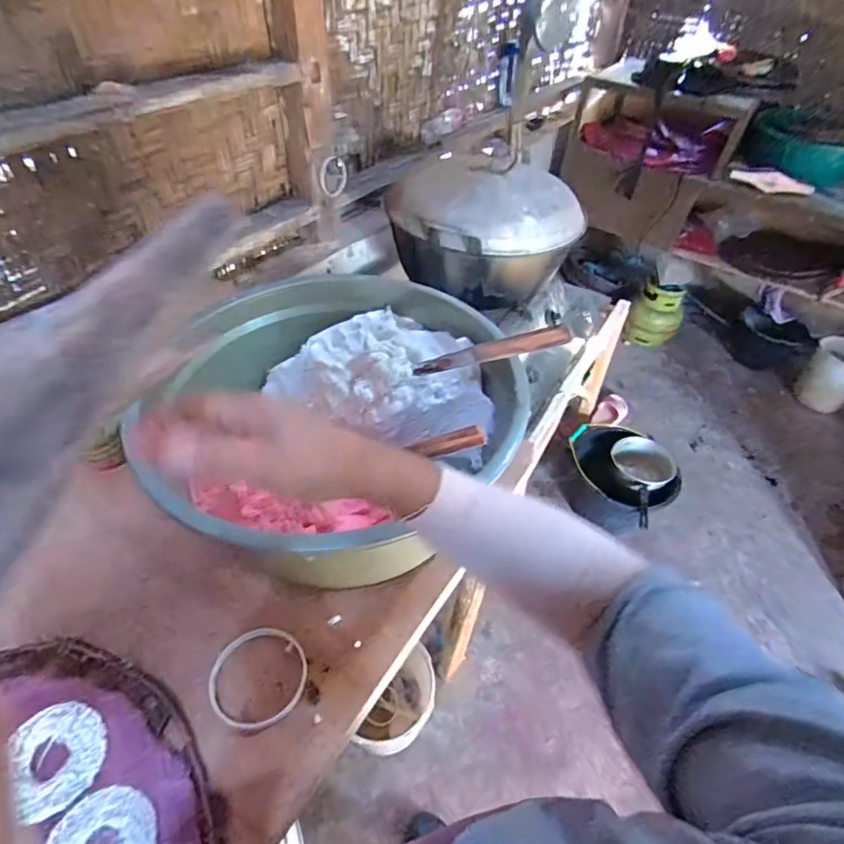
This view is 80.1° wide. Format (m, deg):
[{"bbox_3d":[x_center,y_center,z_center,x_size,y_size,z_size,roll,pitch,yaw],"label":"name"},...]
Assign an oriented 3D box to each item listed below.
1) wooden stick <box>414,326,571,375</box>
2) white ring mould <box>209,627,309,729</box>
[{"bbox_3d":[0.073,-0.078,0.566,0.195,0.021,0.015,-9,36,38],"label":"wooden stick"},{"bbox_3d":[-0.158,0.245,0.487,0.089,0.006,0.091,2,47,-2],"label":"white ring mould"}]

